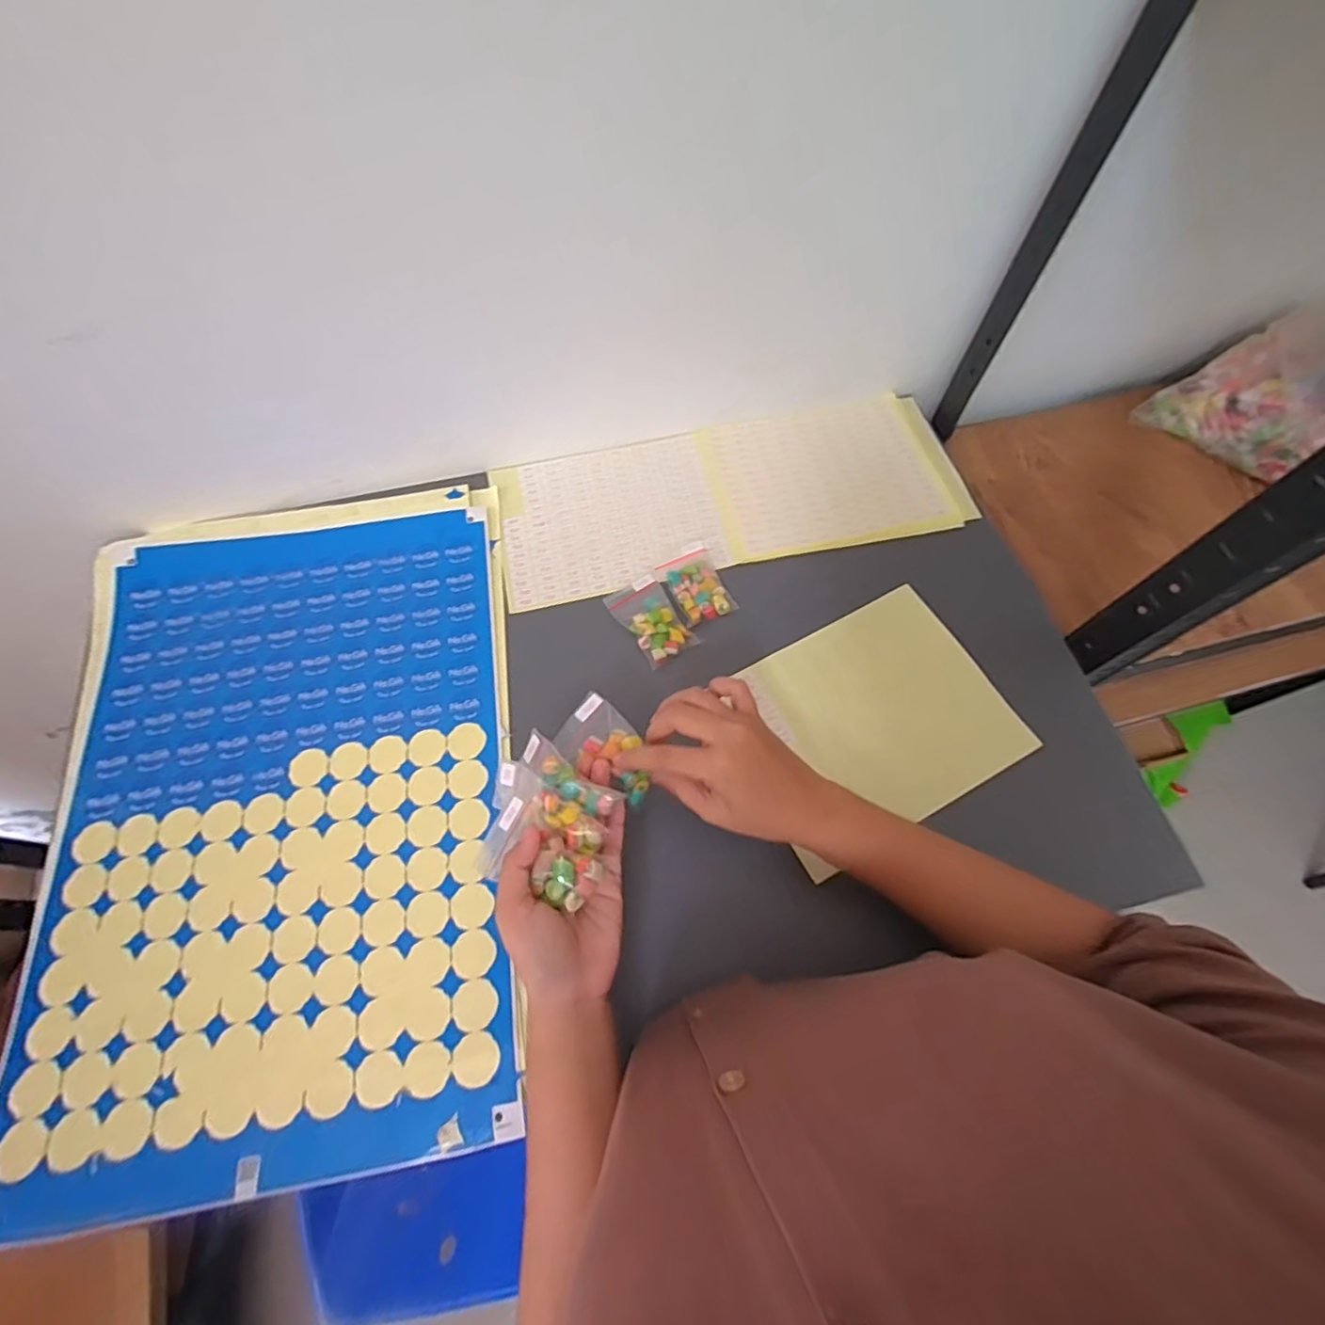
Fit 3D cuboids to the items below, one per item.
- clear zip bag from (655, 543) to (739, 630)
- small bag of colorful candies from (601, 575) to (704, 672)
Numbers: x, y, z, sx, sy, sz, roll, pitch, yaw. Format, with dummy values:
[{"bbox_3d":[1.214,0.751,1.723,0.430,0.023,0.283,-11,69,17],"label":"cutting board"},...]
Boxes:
[{"bbox_3d":[0.030,-0.067,0.505,0.047,0.014,0.071,-22,67,-9],"label":"clear zip bag"},{"bbox_3d":[-0.009,-0.035,0.489,0.046,0.019,0.072,-33,69,-14],"label":"small bag of colorful candies"}]

